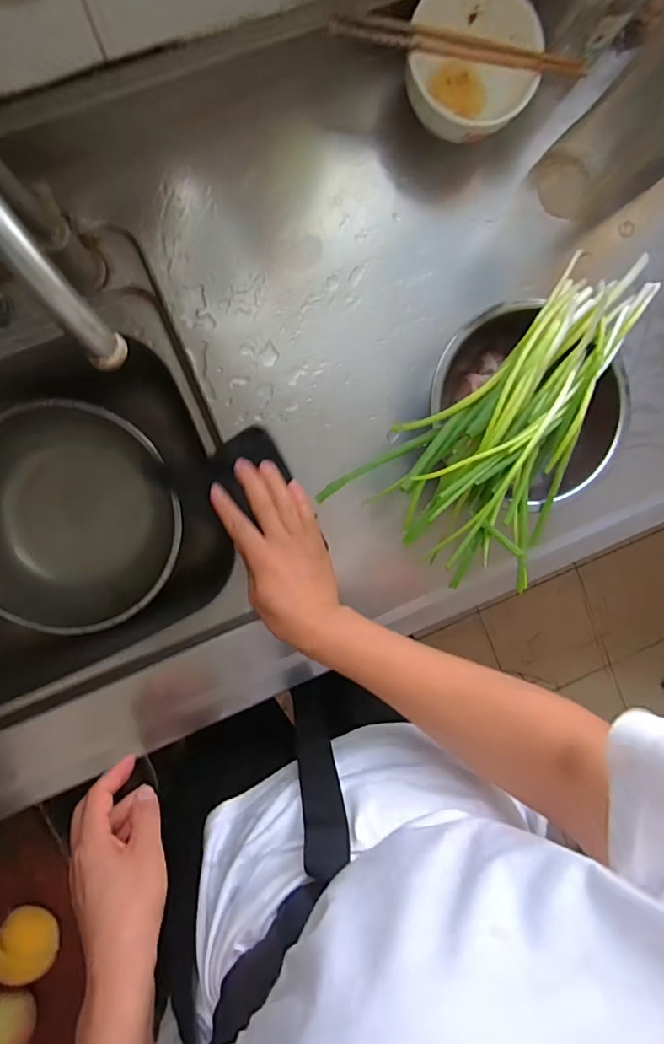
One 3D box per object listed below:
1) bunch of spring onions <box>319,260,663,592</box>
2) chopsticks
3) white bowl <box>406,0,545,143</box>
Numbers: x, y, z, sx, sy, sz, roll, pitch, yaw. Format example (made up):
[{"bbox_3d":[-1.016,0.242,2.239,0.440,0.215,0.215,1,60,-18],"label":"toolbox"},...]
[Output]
[{"bbox_3d":[0.174,-0.089,0.446,0.159,0.034,0.294,40,89,-9],"label":"bunch of spring onions"},{"bbox_3d":[0.104,-0.391,0.425,0.211,0.012,0.012,5,95,-8],"label":"chopsticks"},{"bbox_3d":[0.119,-0.395,0.457,0.108,0.068,0.111,-1,95,-7],"label":"white bowl"}]

